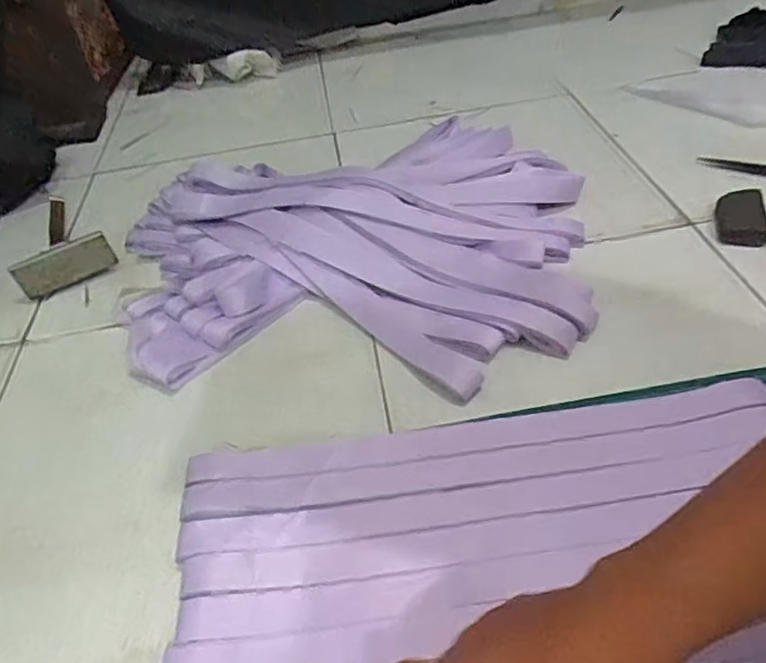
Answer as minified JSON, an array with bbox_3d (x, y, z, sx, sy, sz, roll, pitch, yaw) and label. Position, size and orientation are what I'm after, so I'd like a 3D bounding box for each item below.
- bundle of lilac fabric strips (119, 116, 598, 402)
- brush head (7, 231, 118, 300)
[{"bbox_3d":[-0.039,-0.131,0.710,0.541,0.073,0.447,1,45,8],"label":"bundle of lilac fabric strips"},{"bbox_3d":[-0.389,-0.081,0.730,0.111,0.052,0.017,-24,47,-17],"label":"brush head"}]

